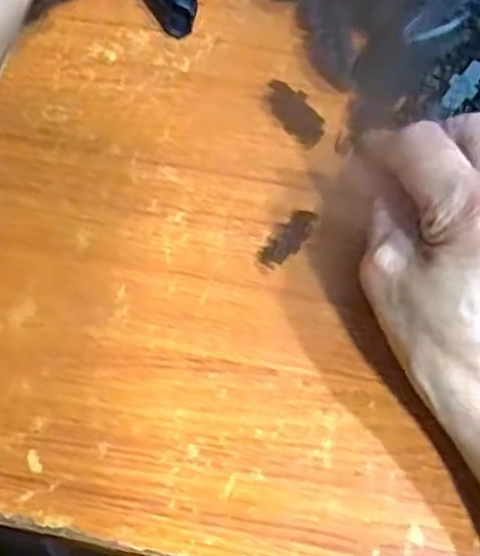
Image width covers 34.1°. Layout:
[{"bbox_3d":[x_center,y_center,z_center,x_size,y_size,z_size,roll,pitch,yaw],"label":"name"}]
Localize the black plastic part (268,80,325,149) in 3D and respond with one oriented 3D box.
[{"bbox_3d":[0.027,-0.083,0.390,0.013,0.015,0.037,-36,81,-15],"label":"black plastic part"}]

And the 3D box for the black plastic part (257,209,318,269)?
[{"bbox_3d":[0.023,-0.020,0.369,0.014,0.005,0.036,34,69,17],"label":"black plastic part"}]

